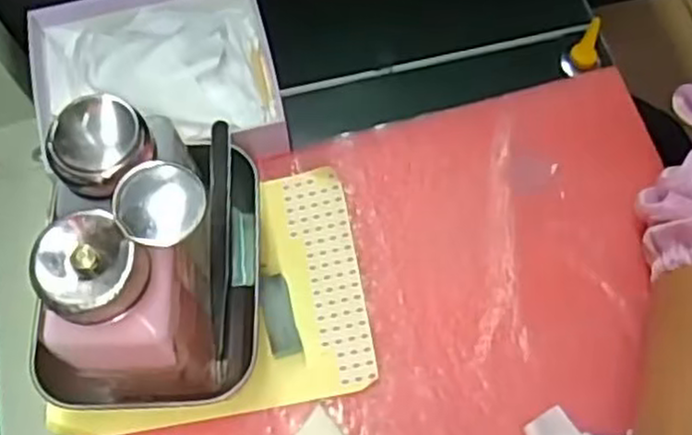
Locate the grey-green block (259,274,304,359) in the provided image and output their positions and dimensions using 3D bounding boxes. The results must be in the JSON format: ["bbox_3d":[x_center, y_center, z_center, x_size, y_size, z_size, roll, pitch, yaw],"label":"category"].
[{"bbox_3d":[-0.035,0.052,0.379,0.015,0.016,0.042,-15,67,-5],"label":"grey-green block"}]

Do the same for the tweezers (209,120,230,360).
[{"bbox_3d":[-0.064,0.010,0.371,0.011,0.012,0.115,-1,87,3],"label":"tweezers"}]

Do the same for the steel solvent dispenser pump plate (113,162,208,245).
[{"bbox_3d":[-0.068,-0.005,0.269,0.031,0.007,0.033,-1,67,2],"label":"steel solvent dispenser pump plate"}]

